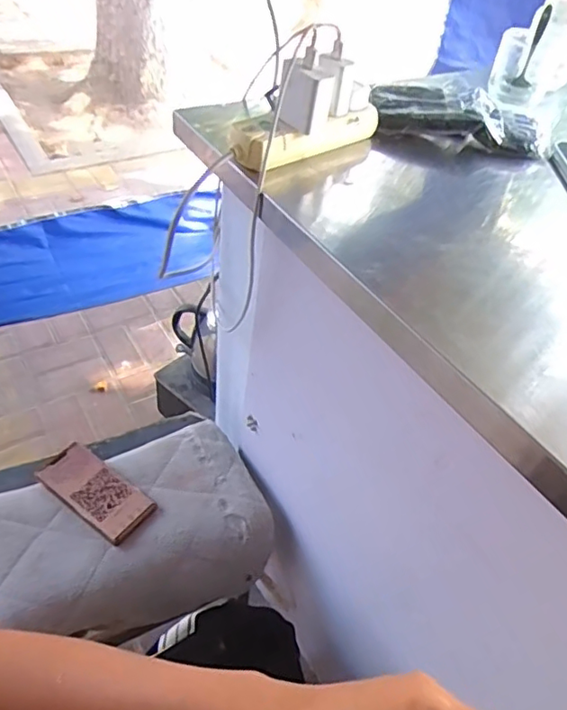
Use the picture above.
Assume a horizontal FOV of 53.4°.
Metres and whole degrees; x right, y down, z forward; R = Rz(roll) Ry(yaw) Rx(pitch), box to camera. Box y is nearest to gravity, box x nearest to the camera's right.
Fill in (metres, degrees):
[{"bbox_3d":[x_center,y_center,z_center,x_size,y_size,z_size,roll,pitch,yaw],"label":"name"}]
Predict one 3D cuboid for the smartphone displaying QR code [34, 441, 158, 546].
[{"bbox_3d":[-0.257,0.186,0.771,0.160,0.015,0.075,31,49,22],"label":"smartphone displaying QR code"}]

